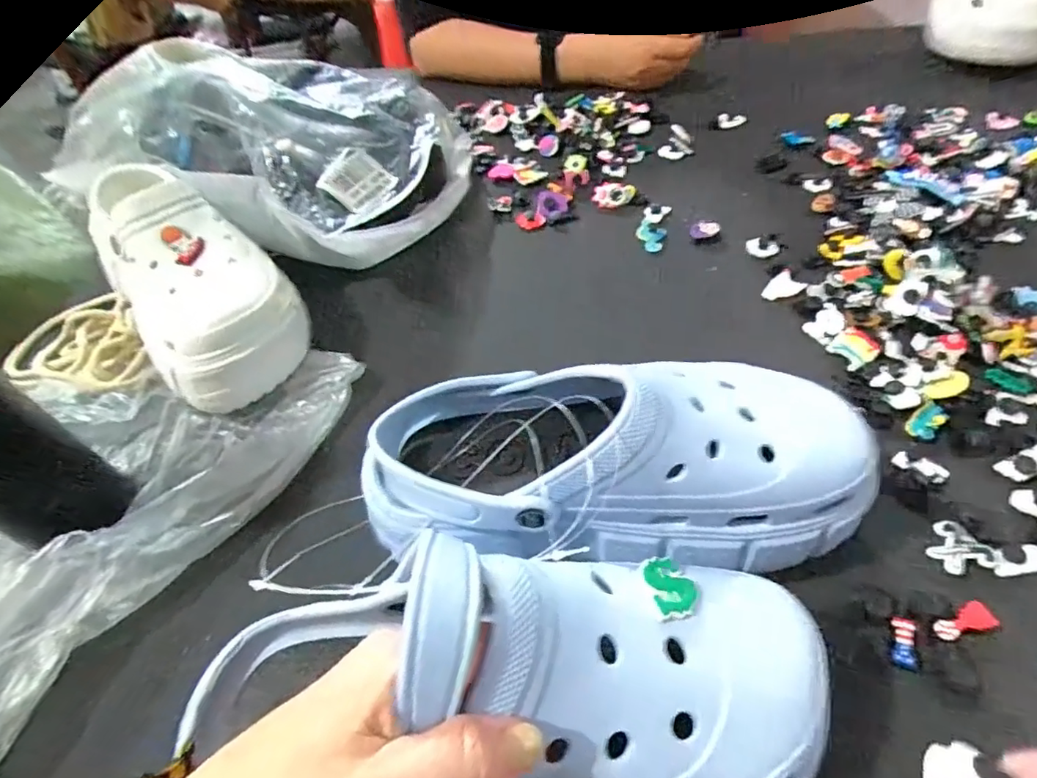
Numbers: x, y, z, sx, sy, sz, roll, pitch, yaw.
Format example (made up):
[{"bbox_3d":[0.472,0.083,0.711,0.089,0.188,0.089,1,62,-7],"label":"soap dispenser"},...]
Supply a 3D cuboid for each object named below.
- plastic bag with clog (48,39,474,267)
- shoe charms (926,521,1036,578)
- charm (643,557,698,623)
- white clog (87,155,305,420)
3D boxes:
[{"bbox_3d":[-0.207,-0.222,0.508,0.279,0.144,0.249,10,52,14],"label":"plastic bag with clog"},{"bbox_3d":[0.254,0.086,0.300,0.060,0.004,0.030,0,50,6],"label":"shoe charms"},{"bbox_3d":[0.061,0.079,0.222,0.019,0.007,0.026,-14,50,-3],"label":"charm"},{"bbox_3d":[-0.249,-0.084,0.421,0.103,0.109,0.210,-37,56,-23],"label":"white clog"}]

